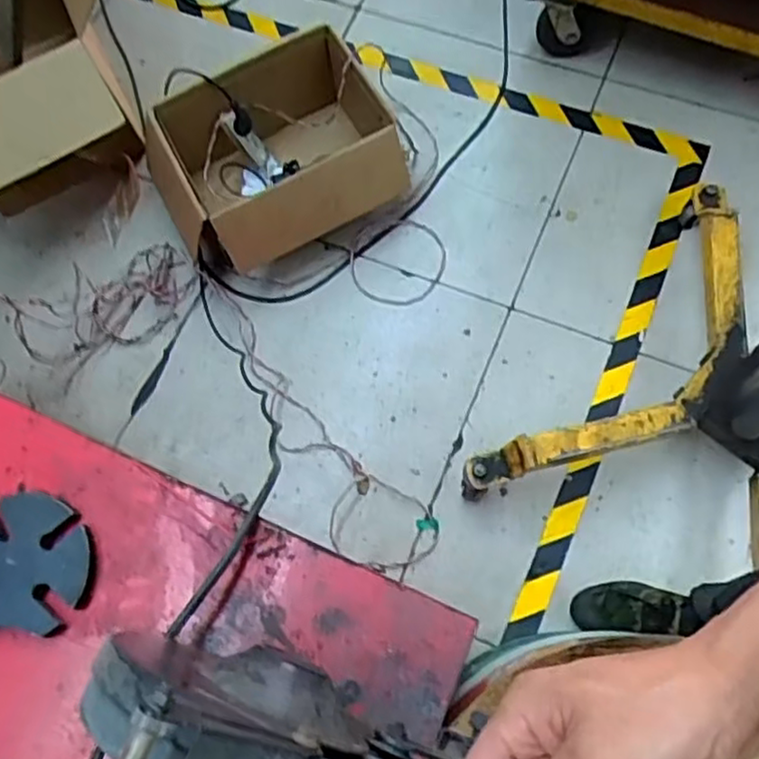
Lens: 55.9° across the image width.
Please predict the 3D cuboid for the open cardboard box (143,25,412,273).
[{"bbox_3d":[-0.209,-0.435,1.380,0.446,0.220,0.321,-31,71,-7],"label":"open cardboard box"}]

